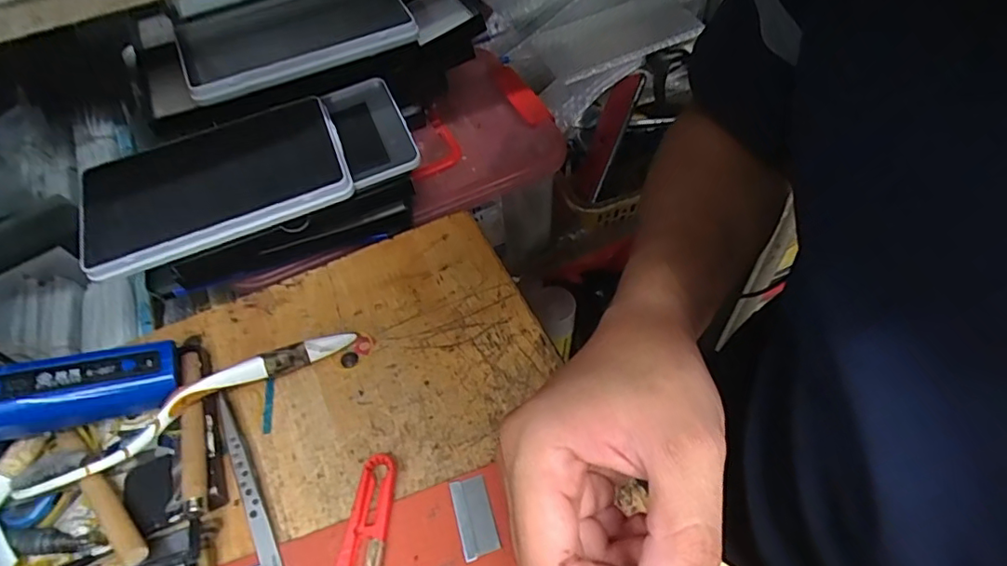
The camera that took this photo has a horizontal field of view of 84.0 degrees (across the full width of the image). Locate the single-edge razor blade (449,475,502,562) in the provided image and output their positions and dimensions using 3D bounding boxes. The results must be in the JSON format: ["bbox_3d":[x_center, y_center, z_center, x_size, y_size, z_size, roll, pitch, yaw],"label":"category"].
[{"bbox_3d":[-0.015,0.117,0.282,0.018,0.004,0.038,-14,53,-7],"label":"single-edge razor blade"}]

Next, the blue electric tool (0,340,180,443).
[{"bbox_3d":[-0.240,0.059,0.288,0.125,0.030,0.028,-10,51,-26],"label":"blue electric tool"}]

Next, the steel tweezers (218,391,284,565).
[{"bbox_3d":[-0.132,0.109,0.291,0.009,0.013,0.116,-25,56,-15],"label":"steel tweezers"}]

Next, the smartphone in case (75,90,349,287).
[{"bbox_3d":[-0.202,-0.071,0.394,0.174,0.016,0.094,-21,63,-9],"label":"smartphone in case"}]

